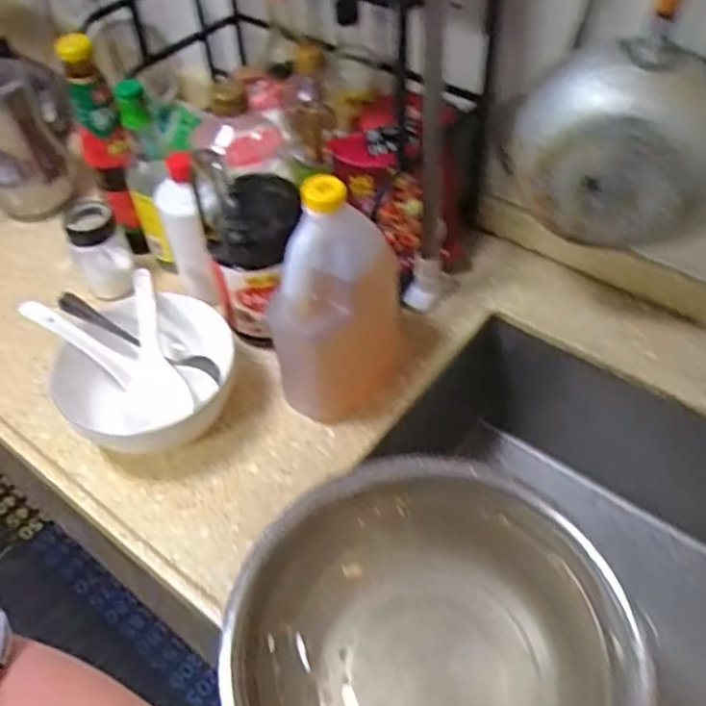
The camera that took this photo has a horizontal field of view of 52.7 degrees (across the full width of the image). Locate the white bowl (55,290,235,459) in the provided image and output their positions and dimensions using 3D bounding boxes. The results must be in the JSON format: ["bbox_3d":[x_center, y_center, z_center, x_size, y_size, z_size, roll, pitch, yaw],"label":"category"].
[{"bbox_3d":[-0.222,0.033,0.749,0.186,0.086,0.173,-2,50,2],"label":"white bowl"}]

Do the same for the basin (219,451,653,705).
[{"bbox_3d":[0.068,0.223,0.535,0.292,0.091,0.265,20,55,20],"label":"basin"}]

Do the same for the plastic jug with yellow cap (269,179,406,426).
[{"bbox_3d":[-0.020,-0.045,0.704,0.133,0.285,0.086,-4,50,1],"label":"plastic jug with yellow cap"}]

